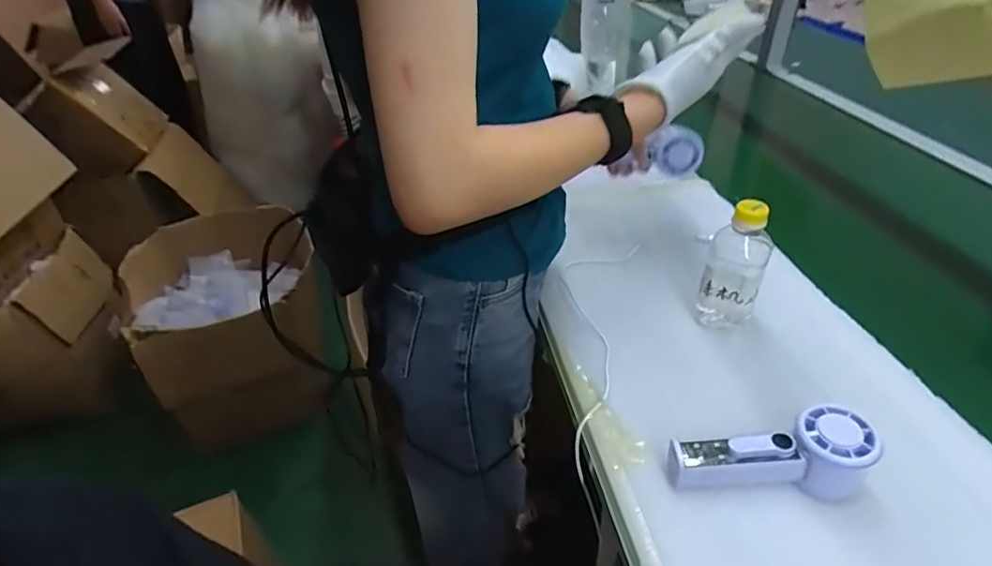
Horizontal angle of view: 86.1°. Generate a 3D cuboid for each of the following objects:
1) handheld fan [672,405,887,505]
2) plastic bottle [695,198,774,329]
[{"bbox_3d":[0.220,0.146,0.426,0.150,0.062,0.052,-7,38,-4],"label":"handheld fan"},{"bbox_3d":[0.253,-0.015,0.561,0.058,0.150,0.061,17,43,24],"label":"plastic bottle"}]

